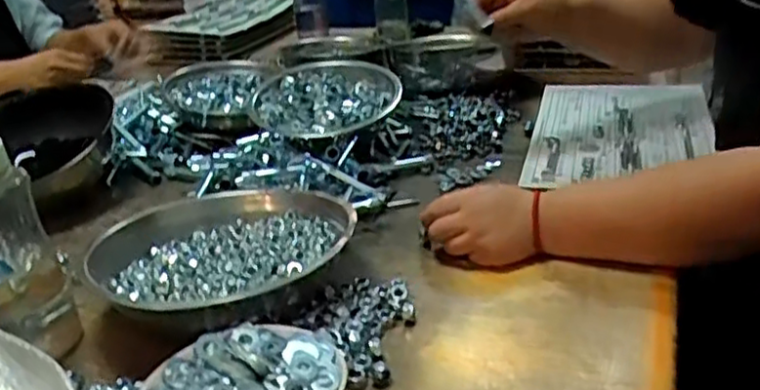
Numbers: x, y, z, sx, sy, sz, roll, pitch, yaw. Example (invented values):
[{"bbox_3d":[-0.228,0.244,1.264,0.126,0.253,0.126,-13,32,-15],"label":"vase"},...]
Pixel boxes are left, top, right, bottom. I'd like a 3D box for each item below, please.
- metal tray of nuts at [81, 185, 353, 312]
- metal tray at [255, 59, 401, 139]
[{"bbox_3d":[-0.150,0.058,0.700,0.204,0.064,0.248,15,32,39],"label":"metal tray of nuts"},{"bbox_3d":[-0.080,-0.135,0.994,0.189,0.036,0.178,-30,51,-27],"label":"metal tray"}]

